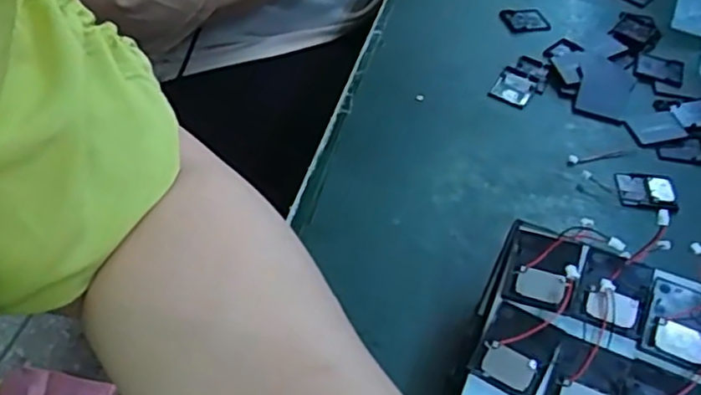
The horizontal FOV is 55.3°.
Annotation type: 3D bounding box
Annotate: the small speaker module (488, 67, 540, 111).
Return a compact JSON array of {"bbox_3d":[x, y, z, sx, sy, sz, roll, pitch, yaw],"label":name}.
[{"bbox_3d":[0.105,-0.071,0.430,0.024,0.006,0.032,24,49,17],"label":"small speaker module"}]

